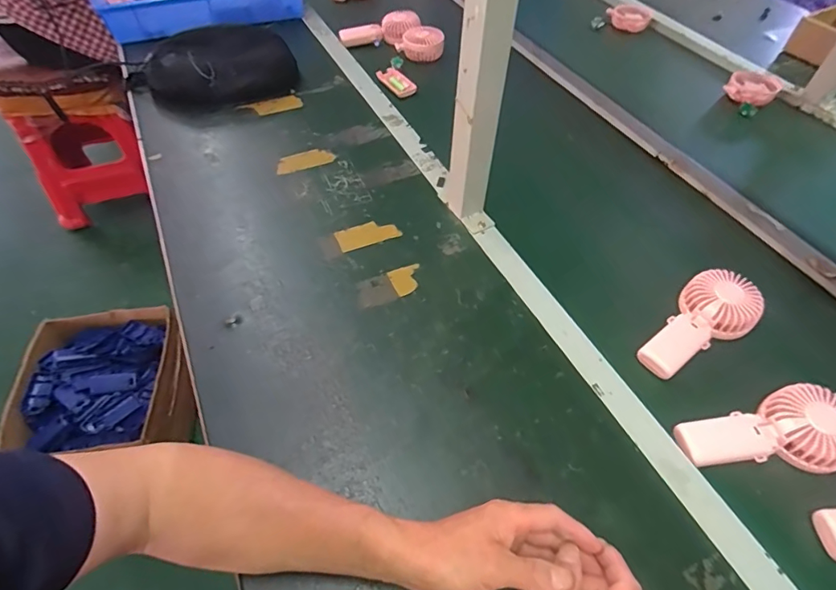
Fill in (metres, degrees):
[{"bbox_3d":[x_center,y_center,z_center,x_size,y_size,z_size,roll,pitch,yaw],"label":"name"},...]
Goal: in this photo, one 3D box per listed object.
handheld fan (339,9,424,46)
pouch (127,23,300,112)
[{"bbox_3d":[-0.083,-0.586,1.044,0.175,0.043,0.076,-13,52,5],"label":"handheld fan"},{"bbox_3d":[-0.375,-0.417,0.852,0.290,0.095,0.148,-19,55,-17],"label":"pouch"}]

